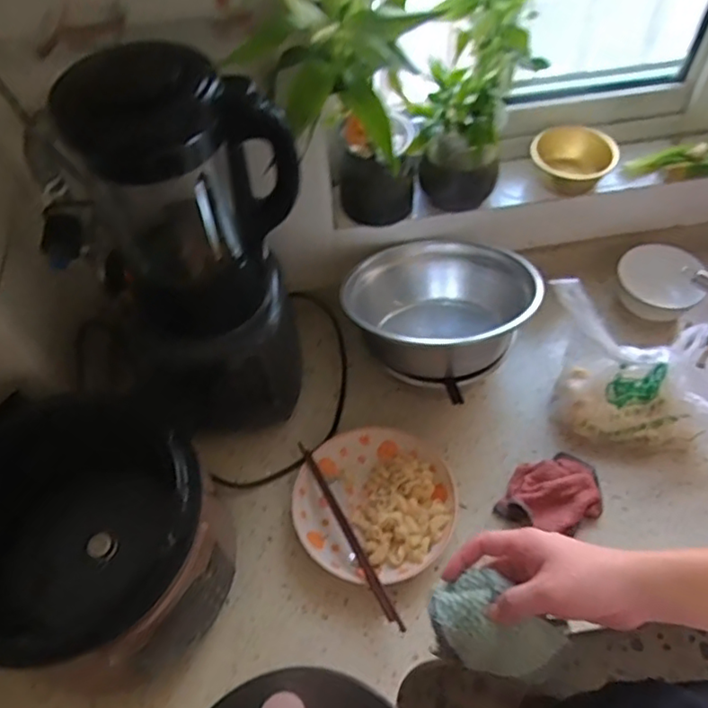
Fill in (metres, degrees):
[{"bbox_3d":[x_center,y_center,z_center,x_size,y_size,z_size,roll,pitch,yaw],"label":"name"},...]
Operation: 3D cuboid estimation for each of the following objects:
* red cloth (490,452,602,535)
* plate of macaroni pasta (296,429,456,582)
[{"bbox_3d":[0.253,0.173,0.773,0.110,0.035,0.123,29,60,21],"label":"red cloth"},{"bbox_3d":[0.025,0.184,0.774,0.195,0.033,0.193,-1,54,2],"label":"plate of macaroni pasta"}]

